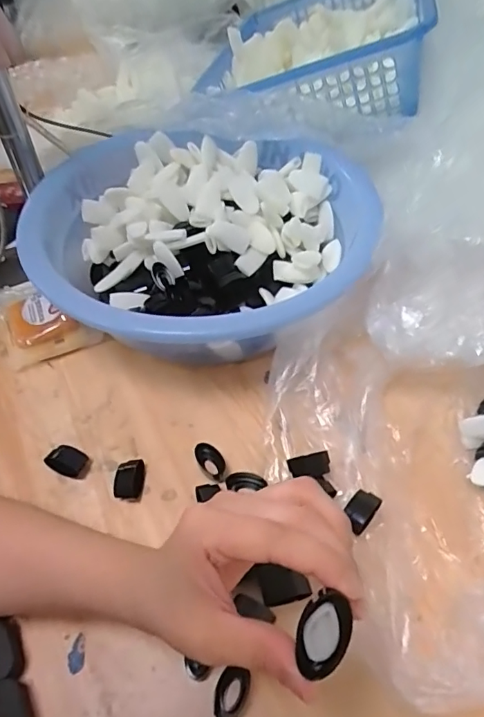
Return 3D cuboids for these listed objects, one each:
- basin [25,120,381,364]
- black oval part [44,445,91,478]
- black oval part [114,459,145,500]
[{"bbox_3d":[-0.041,-0.121,0.509,0.335,0.110,0.327,-1,52,1],"label":"basin"},{"bbox_3d":[-0.149,0.088,0.408,0.035,0.018,0.021,7,52,7],"label":"black oval part"},{"bbox_3d":[-0.092,0.102,0.395,0.024,0.013,0.032,-6,52,-4],"label":"black oval part"}]

